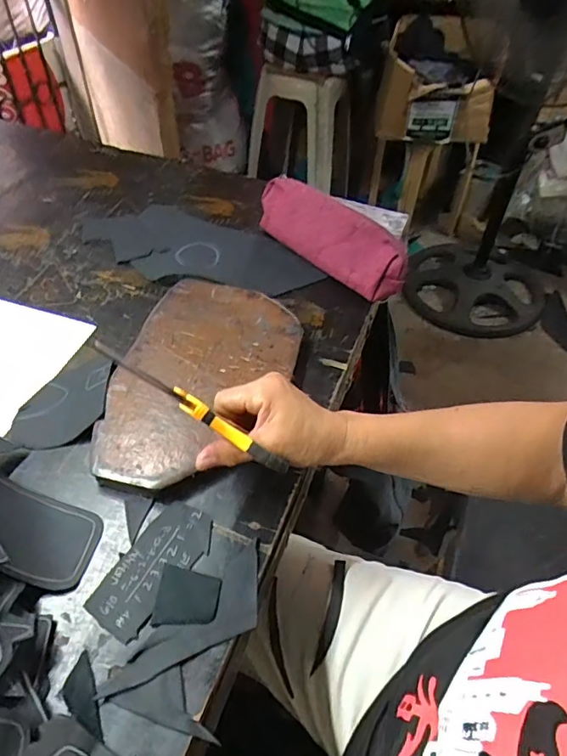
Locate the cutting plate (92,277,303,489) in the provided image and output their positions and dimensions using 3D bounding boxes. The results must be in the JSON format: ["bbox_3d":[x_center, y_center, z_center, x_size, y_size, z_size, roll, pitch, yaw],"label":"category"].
[{"bbox_3d":[-0.085,-0.004,0.526,0.169,0.020,0.265,13,49,8],"label":"cutting plate"}]

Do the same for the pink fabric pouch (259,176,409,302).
[{"bbox_3d":[0.058,-0.180,0.651,0.051,0.077,0.232,-33,58,-28],"label":"pink fabric pouch"}]

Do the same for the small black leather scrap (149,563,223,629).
[{"bbox_3d":[-0.074,0.168,0.396,0.048,0.004,0.042,6,49,2],"label":"small black leather scrap"}]

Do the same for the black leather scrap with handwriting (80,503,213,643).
[{"bbox_3d":[-0.105,0.150,0.414,0.053,0.004,0.109,30,56,22],"label":"black leather scrap with handwriting"}]

